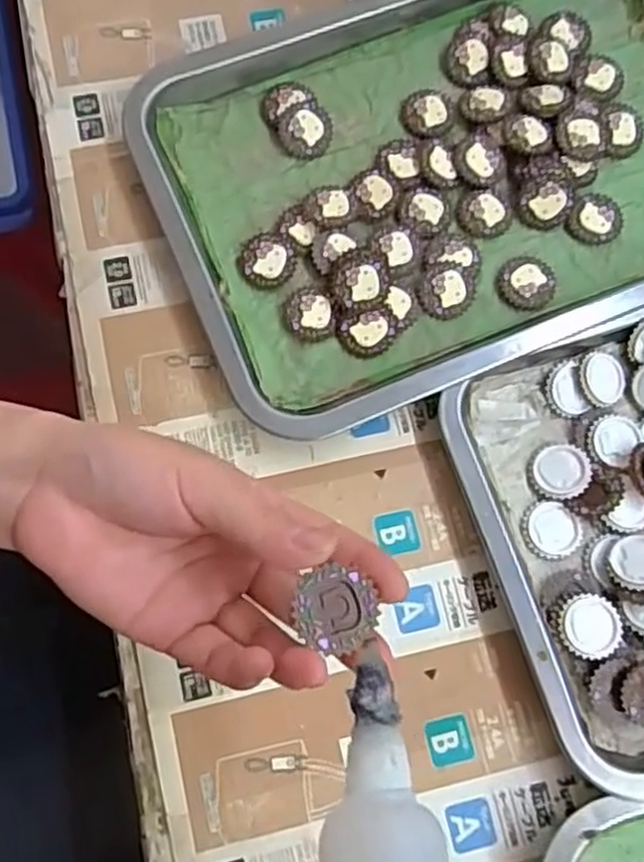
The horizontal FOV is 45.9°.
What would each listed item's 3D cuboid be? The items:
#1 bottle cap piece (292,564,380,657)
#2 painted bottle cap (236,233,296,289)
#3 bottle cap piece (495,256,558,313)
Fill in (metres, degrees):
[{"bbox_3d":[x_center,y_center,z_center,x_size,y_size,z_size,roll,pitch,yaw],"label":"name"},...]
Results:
[{"bbox_3d":[0.004,0.058,0.242,0.026,0.007,0.024,0,78,-1],"label":"bottle cap piece"},{"bbox_3d":[-0.028,-0.087,0.383,0.029,0.007,0.027,0,78,-1],"label":"painted bottle cap"},{"bbox_3d":[0.105,-0.076,0.389,0.029,0.005,0.030,0,78,-1],"label":"bottle cap piece"}]

